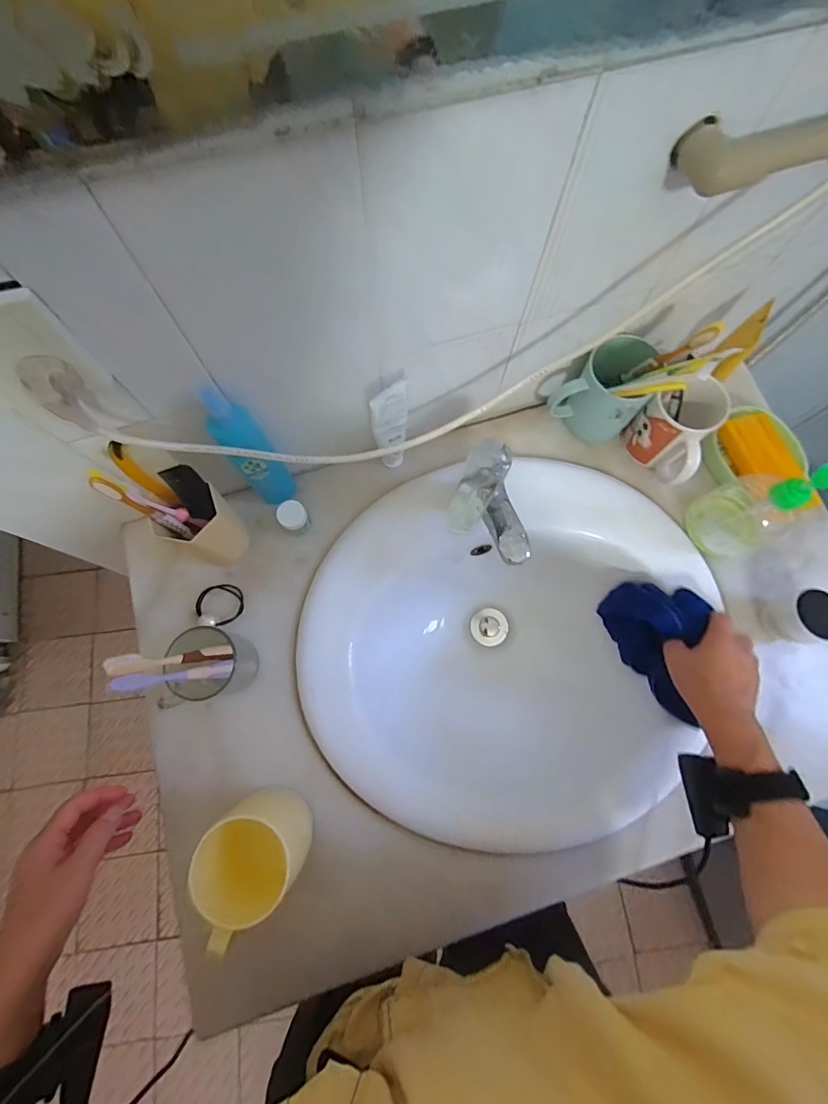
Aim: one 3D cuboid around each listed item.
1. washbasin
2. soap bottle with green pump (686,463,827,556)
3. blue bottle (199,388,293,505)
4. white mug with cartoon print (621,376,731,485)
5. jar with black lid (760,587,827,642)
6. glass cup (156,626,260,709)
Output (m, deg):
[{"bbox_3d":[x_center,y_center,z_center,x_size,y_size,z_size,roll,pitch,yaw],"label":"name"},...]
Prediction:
[{"bbox_3d":[0.127,0.121,0.589,0.508,0.156,0.450,-20,76,-6],"label":"washbasin"},{"bbox_3d":[0.387,-0.052,0.496,0.069,0.162,0.082,-23,76,-6],"label":"soap bottle with green pump"},{"bbox_3d":[-0.174,-0.107,0.488,0.051,0.195,0.037,-34,78,-9],"label":"blue bottle"},{"bbox_3d":[0.331,-0.148,0.554,0.083,0.096,0.098,-35,78,-9],"label":"white mug with cartoon print"},{"bbox_3d":[0.451,0.076,0.519,0.054,0.072,0.058,0,75,0],"label":"jar with black lid"},{"bbox_3d":[-0.217,0.126,0.482,0.068,0.084,0.083,8,75,2],"label":"glass cup"}]

